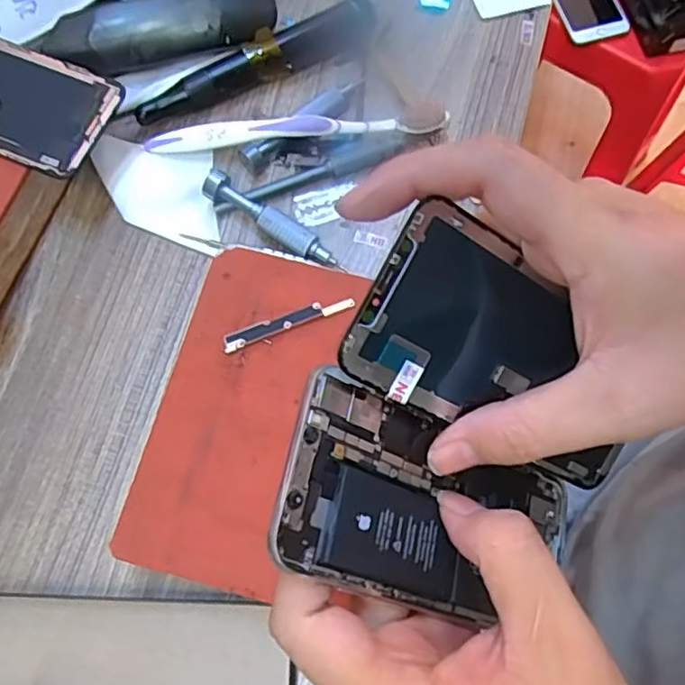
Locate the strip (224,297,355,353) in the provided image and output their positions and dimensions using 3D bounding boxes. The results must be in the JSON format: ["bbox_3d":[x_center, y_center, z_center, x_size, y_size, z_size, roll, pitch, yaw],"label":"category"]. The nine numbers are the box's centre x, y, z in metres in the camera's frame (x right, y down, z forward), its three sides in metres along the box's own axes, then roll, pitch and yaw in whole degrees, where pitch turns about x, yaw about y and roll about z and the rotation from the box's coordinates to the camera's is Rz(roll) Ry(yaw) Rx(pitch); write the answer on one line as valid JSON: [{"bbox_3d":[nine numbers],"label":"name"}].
[{"bbox_3d":[-0.027,-0.011,0.317,0.067,0.004,0.010,-20,73,-6],"label":"strip"}]

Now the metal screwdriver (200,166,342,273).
[{"bbox_3d":[-0.041,-0.068,0.368,0.094,0.017,0.015,33,76,11],"label":"metal screwdriver"}]

